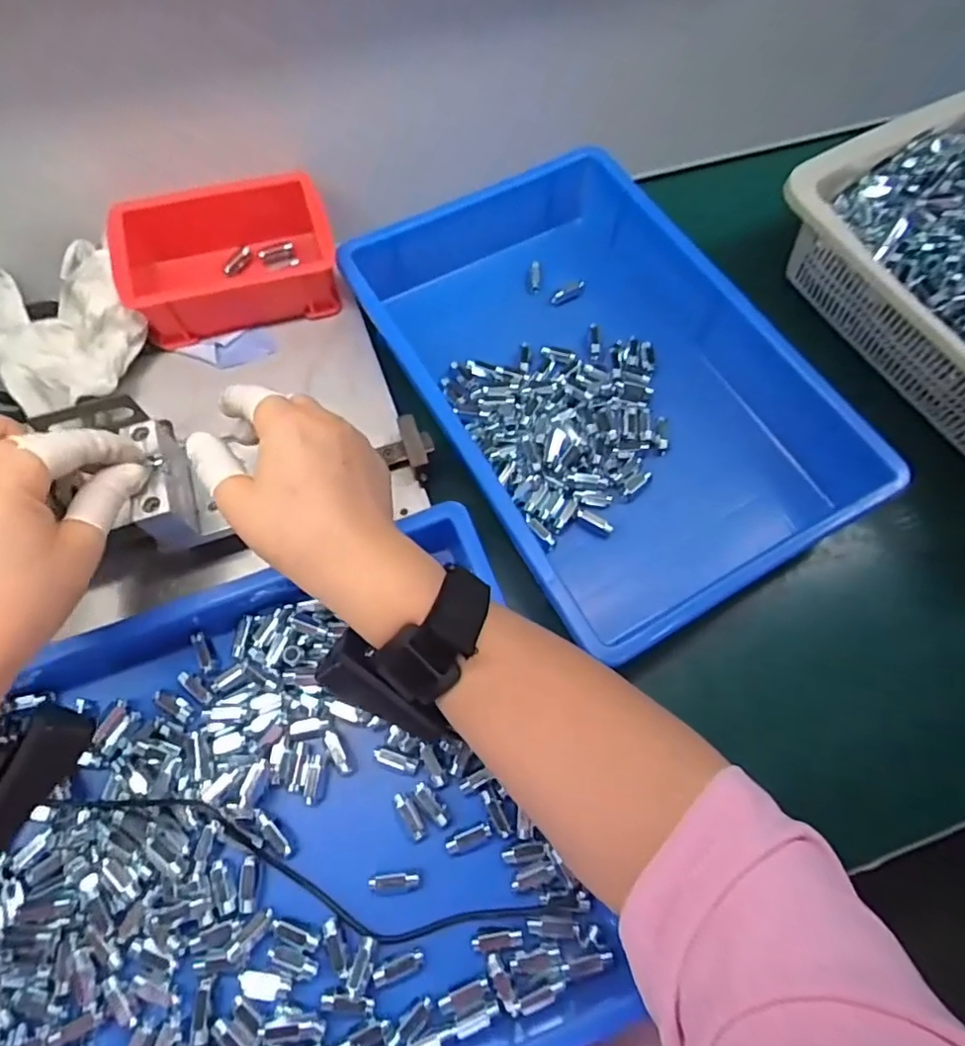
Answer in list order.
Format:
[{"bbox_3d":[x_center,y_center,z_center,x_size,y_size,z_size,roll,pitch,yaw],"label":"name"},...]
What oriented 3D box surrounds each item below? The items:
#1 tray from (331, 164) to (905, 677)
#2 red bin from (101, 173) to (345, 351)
[{"bbox_3d":[0.083,-0.105,0.449,0.252,0.086,0.363,-28,70,-12],"label":"tray"},{"bbox_3d":[-0.190,-0.199,0.449,0.148,0.058,0.092,-18,69,-8],"label":"red bin"}]

